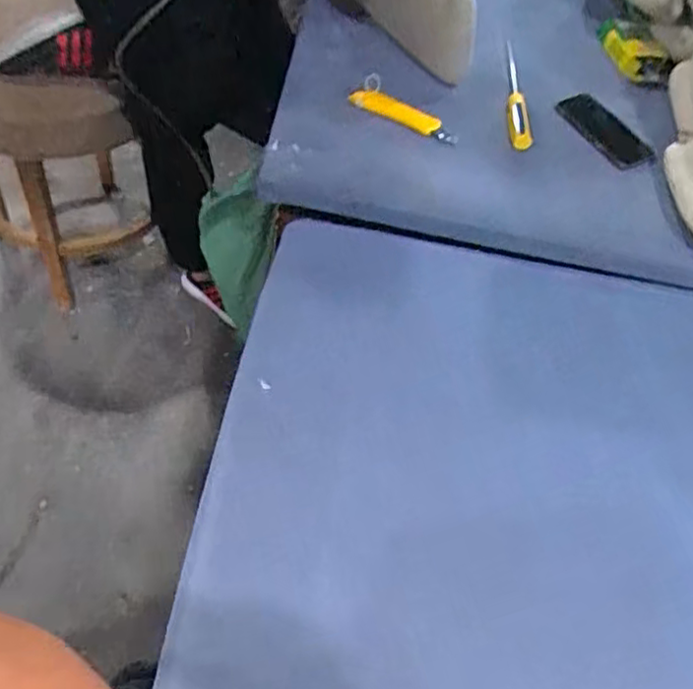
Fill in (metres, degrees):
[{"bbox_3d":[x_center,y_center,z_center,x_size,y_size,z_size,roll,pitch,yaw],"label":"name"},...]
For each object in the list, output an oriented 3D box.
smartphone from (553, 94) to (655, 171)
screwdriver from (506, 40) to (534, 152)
[{"bbox_3d":[0.394,-0.324,1.033,0.064,0.009,0.155,-41,80,-16],"label":"smartphone"},{"bbox_3d":[0.252,-0.365,1.001,0.038,0.034,0.177,1,68,-4],"label":"screwdriver"}]

